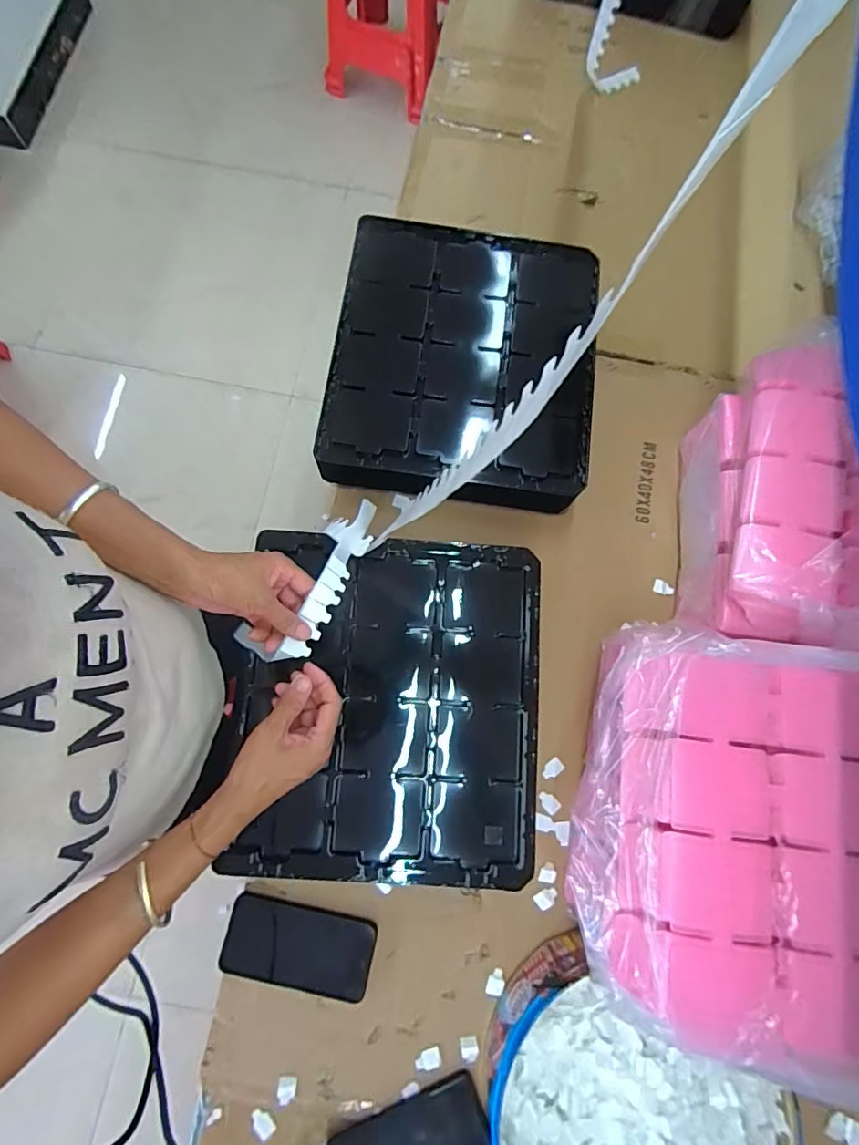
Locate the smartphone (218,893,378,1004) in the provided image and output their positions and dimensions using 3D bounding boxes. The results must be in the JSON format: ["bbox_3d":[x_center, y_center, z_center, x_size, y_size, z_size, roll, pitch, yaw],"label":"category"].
[{"bbox_3d":[-0.148,0.428,0.587,0.165,0.014,0.082,11,77,0],"label":"smartphone"}]

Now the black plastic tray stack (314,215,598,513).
[{"bbox_3d":[0.047,-0.289,0.727,0.341,0.091,0.379,6,77,0],"label":"black plastic tray stack"}]

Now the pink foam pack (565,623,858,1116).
[{"bbox_3d":[0.327,0.250,0.480,0.372,0.088,0.363,12,77,2],"label":"pink foam pack"}]

